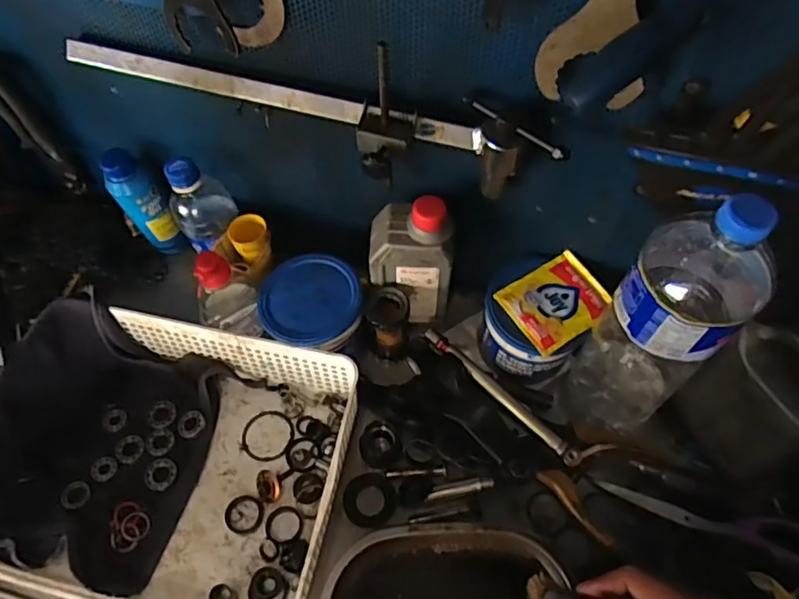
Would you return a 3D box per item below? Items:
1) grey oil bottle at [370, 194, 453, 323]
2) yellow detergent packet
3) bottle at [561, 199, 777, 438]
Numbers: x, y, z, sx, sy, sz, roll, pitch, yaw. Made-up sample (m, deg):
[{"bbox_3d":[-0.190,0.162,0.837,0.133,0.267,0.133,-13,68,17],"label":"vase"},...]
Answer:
[{"bbox_3d":[0.011,-0.040,0.574,0.082,0.158,0.051,4,59,4],"label":"grey oil bottle"},{"bbox_3d":[0.154,0.001,0.560,0.094,0.010,0.077,-28,62,-15],"label":"yellow detergent packet"},{"bbox_3d":[0.220,0.020,0.479,0.098,0.298,0.093,-40,65,-21],"label":"bottle"}]

